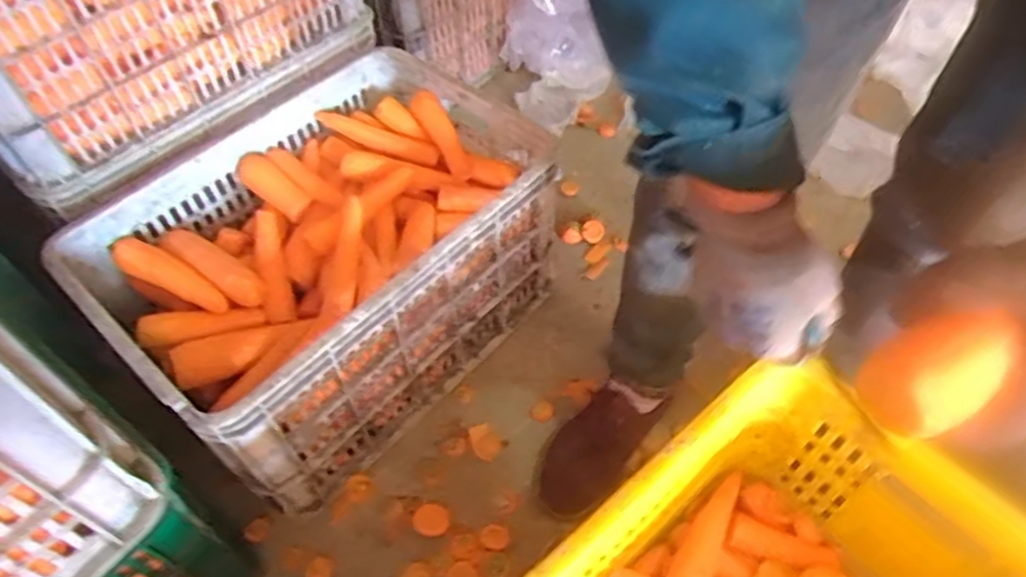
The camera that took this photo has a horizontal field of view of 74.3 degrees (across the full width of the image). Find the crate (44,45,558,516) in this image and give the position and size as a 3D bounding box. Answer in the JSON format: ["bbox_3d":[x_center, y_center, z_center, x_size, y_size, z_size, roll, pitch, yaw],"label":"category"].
[{"bbox_3d":[-0.241,-0.048,0.927,0.415,0.282,0.541,36,61,26],"label":"crate"}]

